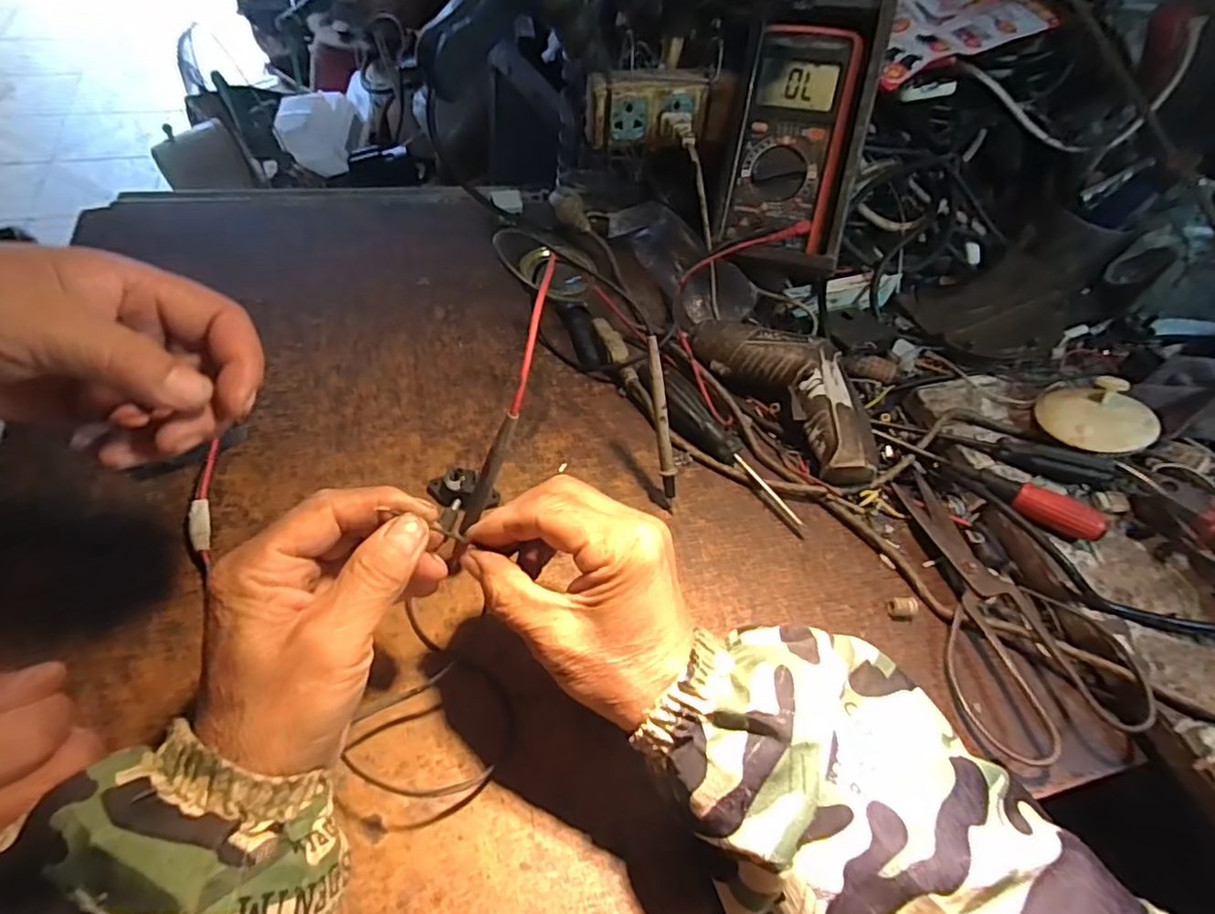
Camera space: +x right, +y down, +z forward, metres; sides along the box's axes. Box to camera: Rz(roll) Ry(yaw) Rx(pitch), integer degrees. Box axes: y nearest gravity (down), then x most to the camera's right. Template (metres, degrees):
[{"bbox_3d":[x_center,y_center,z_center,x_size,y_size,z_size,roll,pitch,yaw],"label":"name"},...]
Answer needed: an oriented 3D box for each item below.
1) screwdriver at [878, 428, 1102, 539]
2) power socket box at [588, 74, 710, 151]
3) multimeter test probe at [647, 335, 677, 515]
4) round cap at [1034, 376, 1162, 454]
[{"bbox_3d":[0.270,0.018,0.437,0.153,0.026,0.022,30,60,14],"label":"screwdriver"},{"bbox_3d":[0.034,-0.291,0.511,0.098,0.049,0.033,-10,59,-11],"label":"power socket box"},{"bbox_3d":[0.036,-0.018,0.401,0.008,0.119,0.012,-14,22,-13],"label":"multimeter test probe"},{"bbox_3d":[0.370,-0.031,0.458,0.071,0.034,0.062,2,57,-3],"label":"round cap"}]

